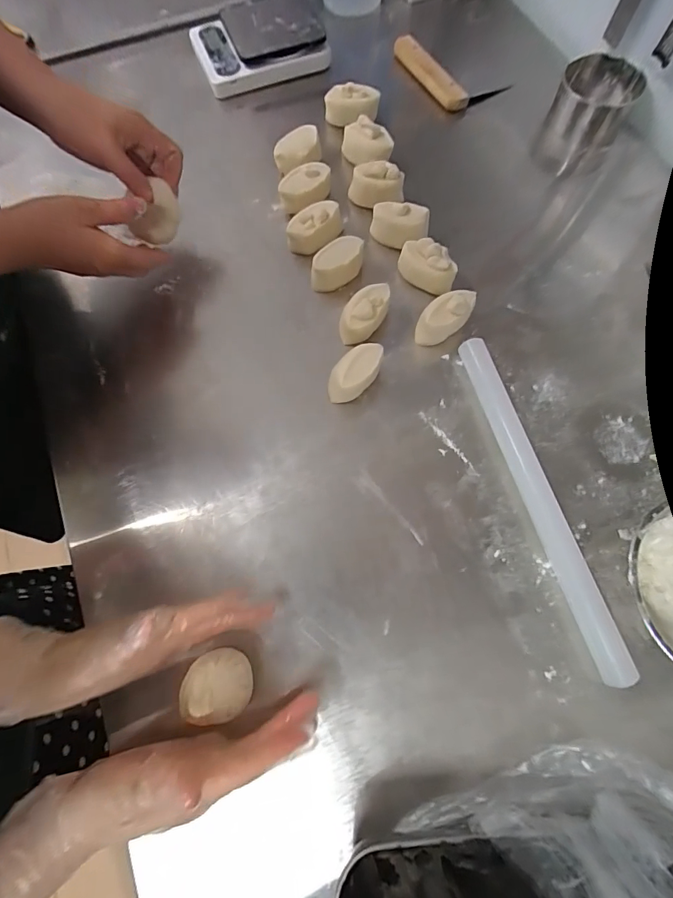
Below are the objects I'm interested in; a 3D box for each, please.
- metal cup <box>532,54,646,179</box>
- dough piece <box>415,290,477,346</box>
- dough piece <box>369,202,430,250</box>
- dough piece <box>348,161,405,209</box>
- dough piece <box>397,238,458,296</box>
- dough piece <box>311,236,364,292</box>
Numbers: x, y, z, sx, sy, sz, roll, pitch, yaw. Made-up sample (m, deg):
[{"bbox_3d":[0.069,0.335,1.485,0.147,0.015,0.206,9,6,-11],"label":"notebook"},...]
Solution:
[{"bbox_3d":[0.324,-0.430,0.534,0.094,0.086,0.098,30,75,12],"label":"metal cup"},{"bbox_3d":[0.115,-0.137,0.428,0.064,0.042,0.032,-38,74,-10],"label":"dough piece"},{"bbox_3d":[0.073,-0.261,0.475,0.066,0.042,0.043,7,72,5],"label":"dough piece"},{"bbox_3d":[0.047,-0.312,0.484,0.061,0.046,0.032,24,74,10],"label":"dough piece"},{"bbox_3d":[0.100,-0.203,0.451,0.065,0.044,0.033,21,74,9],"label":"dough piece"},{"bbox_3d":[0.000,-0.204,0.454,0.063,0.041,0.030,-25,72,-6],"label":"dough piece"}]

